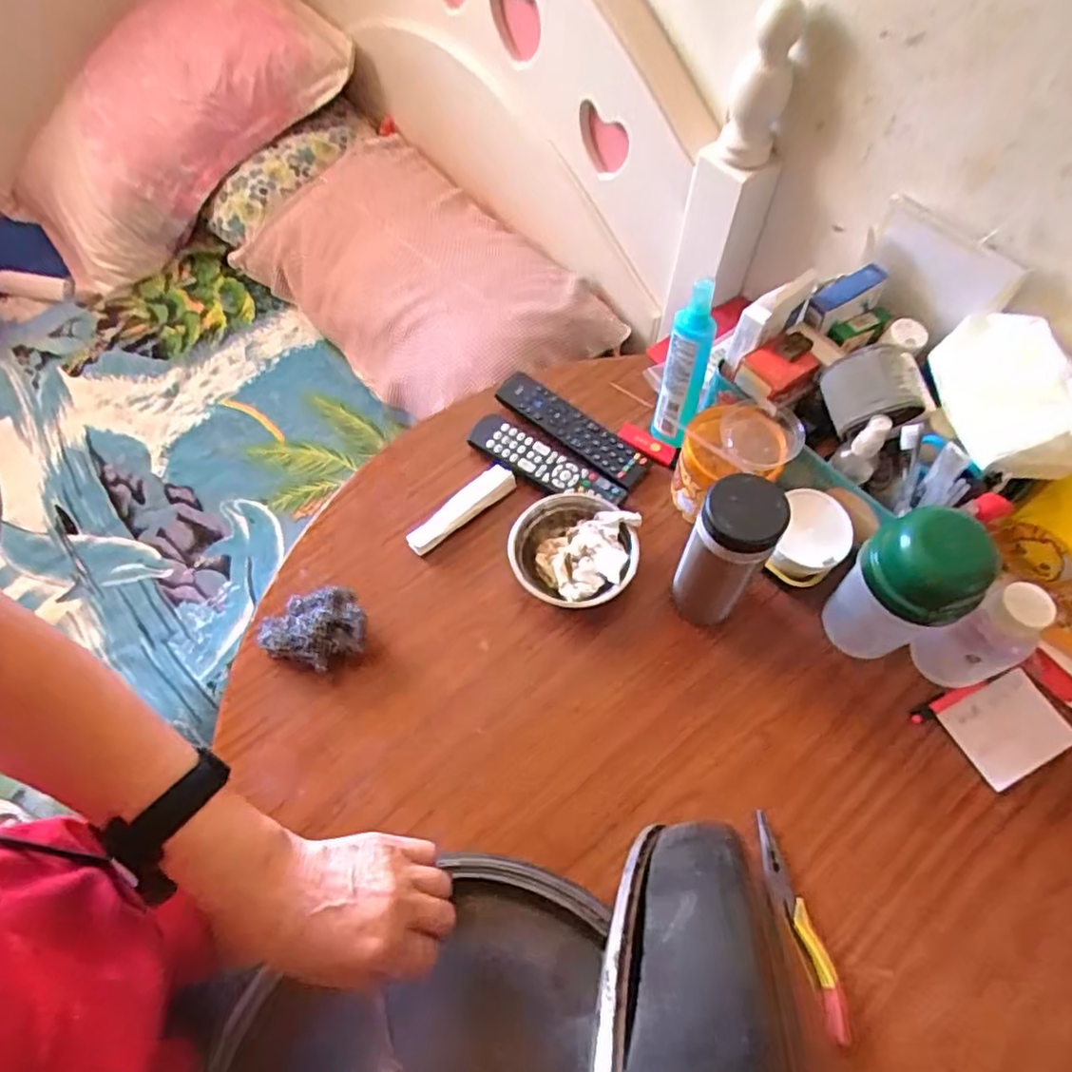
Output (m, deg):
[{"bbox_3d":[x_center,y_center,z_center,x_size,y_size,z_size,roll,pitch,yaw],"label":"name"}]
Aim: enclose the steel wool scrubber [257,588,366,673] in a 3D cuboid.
[{"bbox_3d":[-0.212,0.087,0.628,0.107,0.048,0.076,15,64,9],"label":"steel wool scrubber"}]

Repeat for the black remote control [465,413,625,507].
[{"bbox_3d":[0.009,-0.080,0.721,0.184,0.019,0.045,30,67,16],"label":"black remote control"}]

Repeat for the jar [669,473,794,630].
[{"bbox_3d":[0.165,0.020,0.580,0.064,0.174,0.068,27,66,14],"label":"jar"}]

